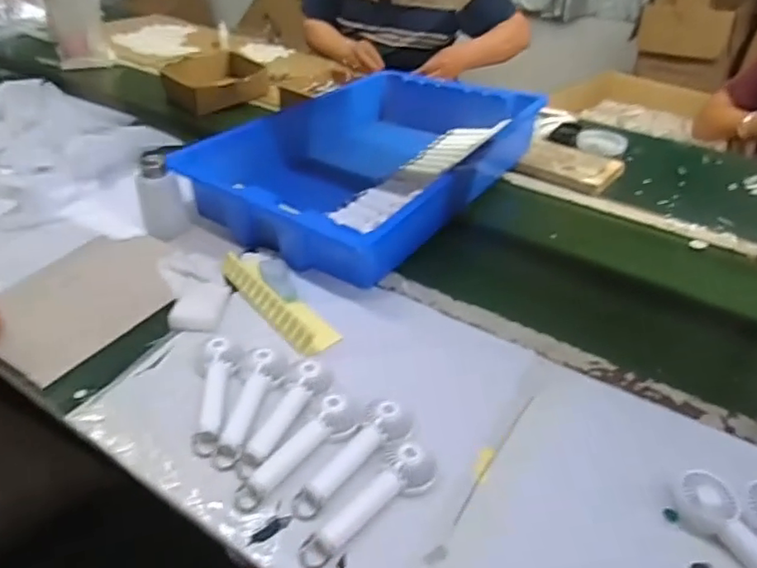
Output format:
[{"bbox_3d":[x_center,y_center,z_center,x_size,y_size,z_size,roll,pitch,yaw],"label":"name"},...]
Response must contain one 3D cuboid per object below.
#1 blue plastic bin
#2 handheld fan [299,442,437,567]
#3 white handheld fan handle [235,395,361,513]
[{"bbox_3d":[-0.005,-0.252,1.086,0.404,0.101,0.644,24,41,26],"label":"blue plastic bin"},{"bbox_3d":[-0.008,0.210,0.563,0.053,0.034,0.153,29,44,31],"label":"handheld fan"},{"bbox_3d":[-0.081,0.173,0.608,0.042,0.029,0.151,29,44,31],"label":"white handheld fan handle"}]

